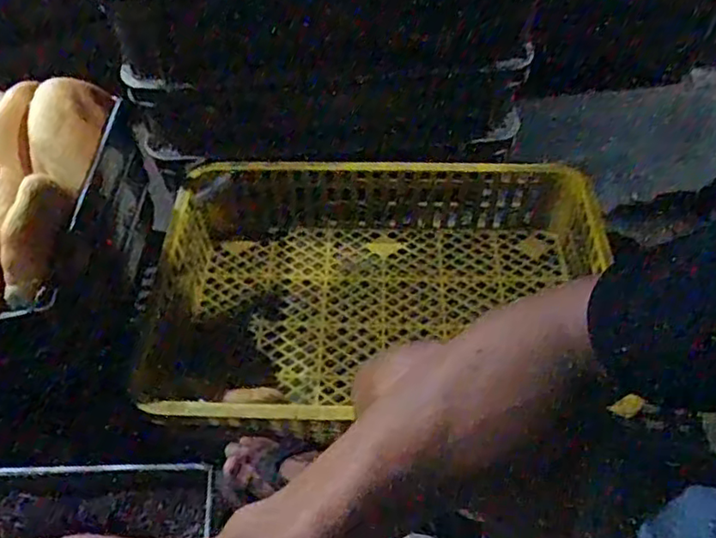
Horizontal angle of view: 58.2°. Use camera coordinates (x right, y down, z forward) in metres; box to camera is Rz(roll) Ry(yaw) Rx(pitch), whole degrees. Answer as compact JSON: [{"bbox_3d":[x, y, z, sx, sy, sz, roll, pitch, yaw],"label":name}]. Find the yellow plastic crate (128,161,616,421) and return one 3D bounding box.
[{"bbox_3d":[0.040,0.045,0.896,0.624,0.148,0.402,0,49,0],"label":"yellow plastic crate"}]

